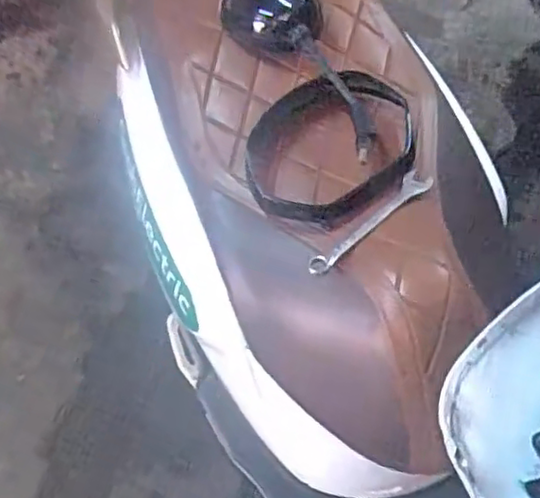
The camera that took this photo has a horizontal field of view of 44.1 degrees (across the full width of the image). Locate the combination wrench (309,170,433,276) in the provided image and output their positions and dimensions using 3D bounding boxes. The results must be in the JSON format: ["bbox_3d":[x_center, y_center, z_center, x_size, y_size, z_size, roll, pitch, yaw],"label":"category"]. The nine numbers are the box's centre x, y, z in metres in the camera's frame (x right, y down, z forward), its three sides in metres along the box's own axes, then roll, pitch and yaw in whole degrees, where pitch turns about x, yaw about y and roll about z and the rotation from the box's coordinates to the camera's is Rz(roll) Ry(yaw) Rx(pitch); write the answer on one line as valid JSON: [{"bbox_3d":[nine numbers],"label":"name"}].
[{"bbox_3d":[0.098,-0.027,0.671,0.159,0.013,0.027,-36,61,-17],"label":"combination wrench"}]

